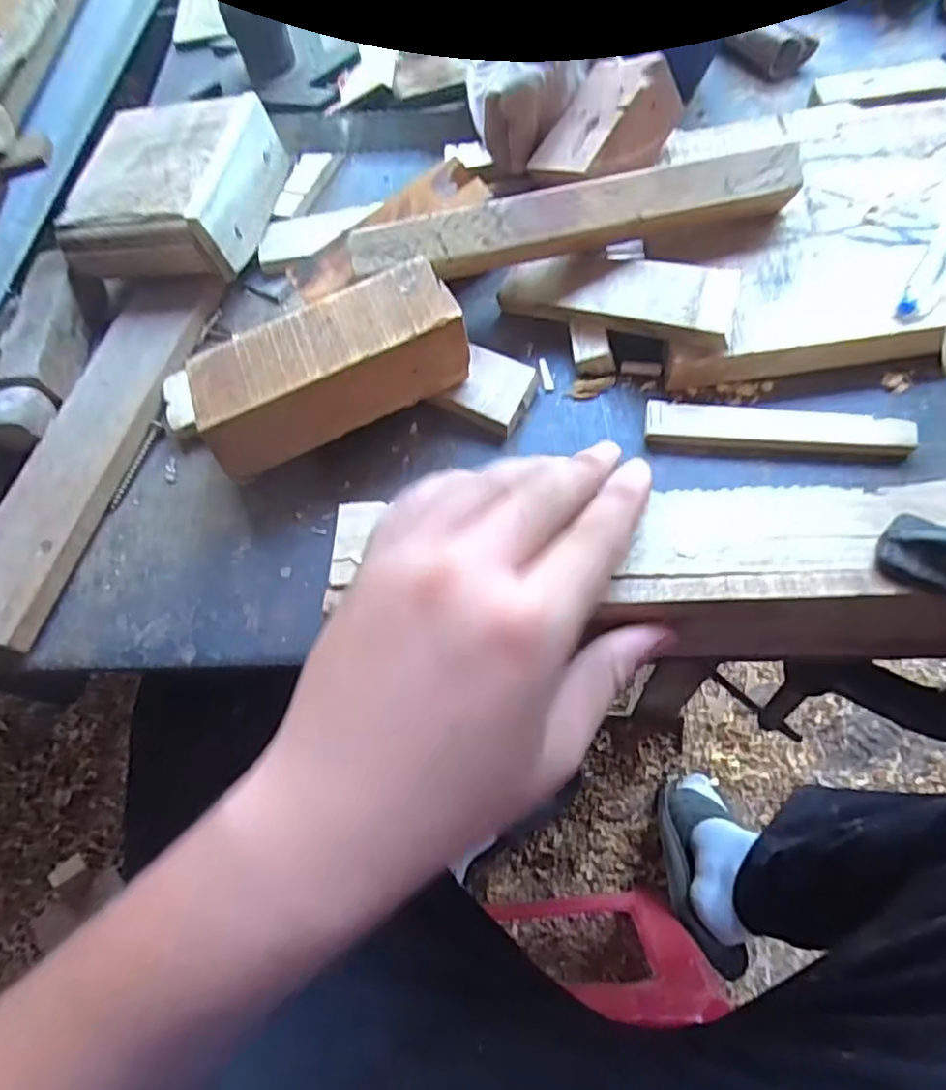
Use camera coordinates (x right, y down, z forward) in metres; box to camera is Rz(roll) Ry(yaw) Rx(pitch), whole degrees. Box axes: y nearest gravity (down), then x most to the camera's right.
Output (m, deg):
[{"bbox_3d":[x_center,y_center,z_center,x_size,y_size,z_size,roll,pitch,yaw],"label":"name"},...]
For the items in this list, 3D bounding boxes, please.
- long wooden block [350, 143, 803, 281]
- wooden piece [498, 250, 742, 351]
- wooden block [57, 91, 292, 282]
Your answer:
[{"bbox_3d":[0.047,-0.150,0.301,0.204,0.024,0.024,-12,68,-2],"label":"long wooden block"},{"bbox_3d":[0.068,-0.119,0.309,0.114,0.015,0.037,21,70,29],"label":"wooden piece"},{"bbox_3d":[-0.166,-0.194,0.356,0.095,0.040,0.110,7,68,7],"label":"wooden block"}]

